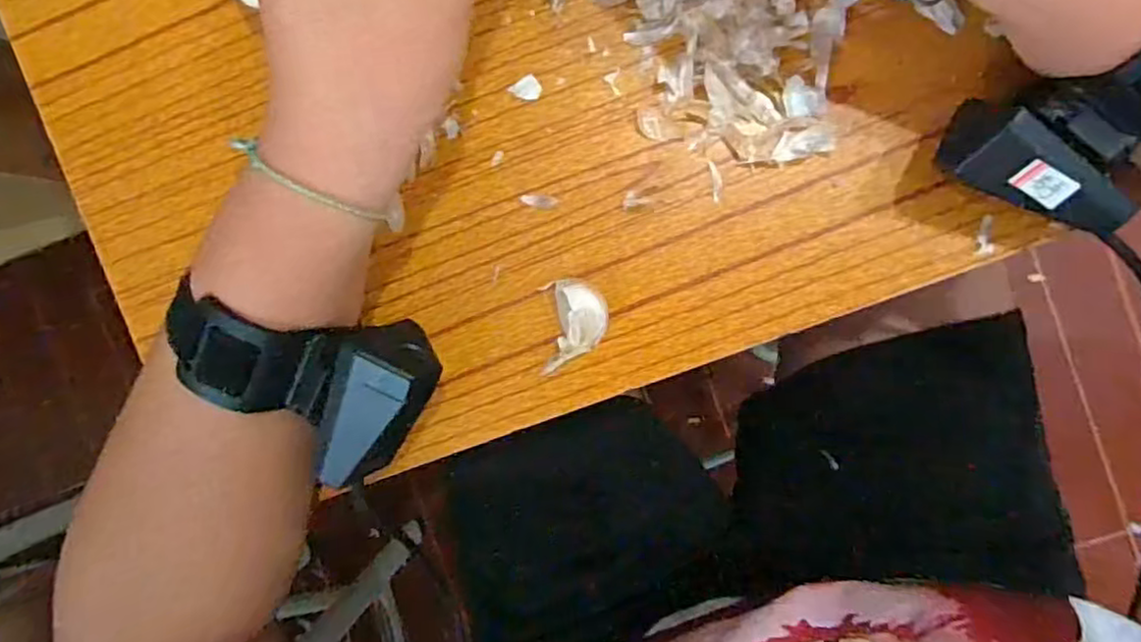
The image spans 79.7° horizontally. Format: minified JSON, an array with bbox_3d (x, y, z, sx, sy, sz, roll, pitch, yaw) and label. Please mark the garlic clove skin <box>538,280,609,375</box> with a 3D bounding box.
[{"bbox_3d":[0.002,0.001,0.303,0.029,0.015,0.038,-7,94,6],"label":"garlic clove skin"}]

